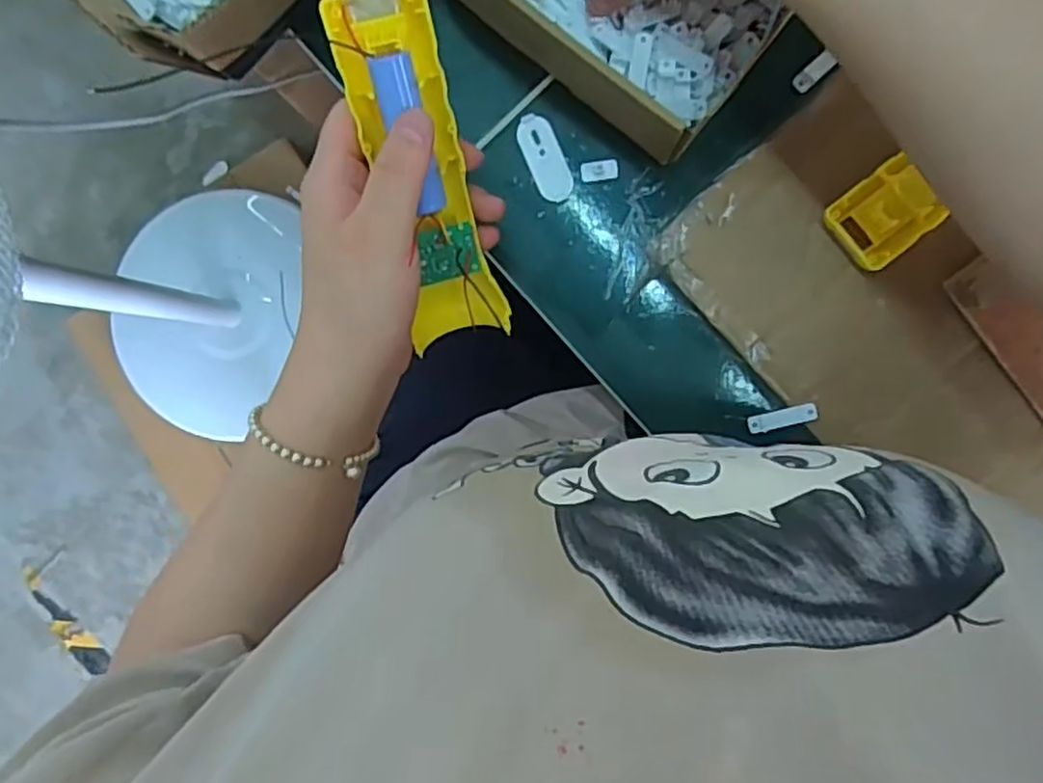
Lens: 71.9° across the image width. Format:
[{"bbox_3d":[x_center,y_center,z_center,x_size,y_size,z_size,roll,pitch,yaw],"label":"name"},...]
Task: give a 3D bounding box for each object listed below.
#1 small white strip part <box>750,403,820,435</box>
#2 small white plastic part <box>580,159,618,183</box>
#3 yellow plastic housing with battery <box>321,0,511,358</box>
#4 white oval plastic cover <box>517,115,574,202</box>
[{"bbox_3d":[0.148,0.015,0.403,0.038,0.004,0.011,-14,87,2],"label":"small white strip part"},{"bbox_3d":[0.044,-0.124,0.400,0.021,0.004,0.011,-6,87,3],"label":"small white plastic part"},{"bbox_3d":[-0.043,-0.093,0.320,0.042,0.017,0.155,-12,120,2],"label":"yellow plastic housing with battery"},{"bbox_3d":[0.013,-0.131,0.401,0.019,0.004,0.050,-24,86,1],"label":"white oval plastic cover"}]

